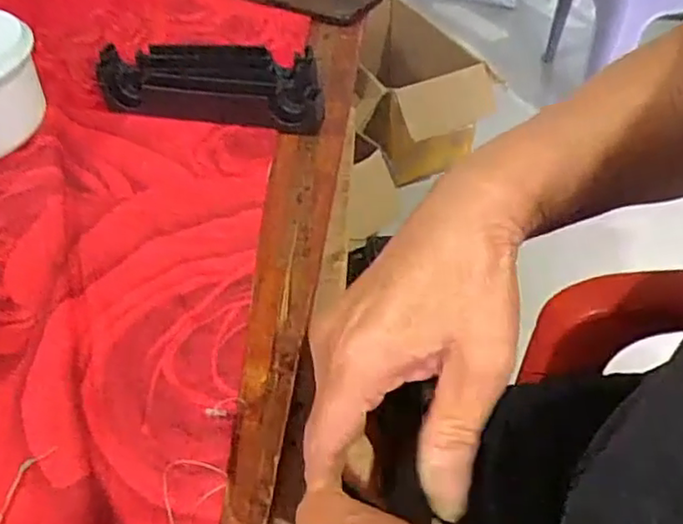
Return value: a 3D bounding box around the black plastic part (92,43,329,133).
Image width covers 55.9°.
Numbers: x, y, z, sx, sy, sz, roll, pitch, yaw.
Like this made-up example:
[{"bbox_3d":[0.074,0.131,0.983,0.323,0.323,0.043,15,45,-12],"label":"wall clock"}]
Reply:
[{"bbox_3d":[-0.113,-0.160,0.569,0.211,0.034,0.082,9,47,11],"label":"black plastic part"}]

